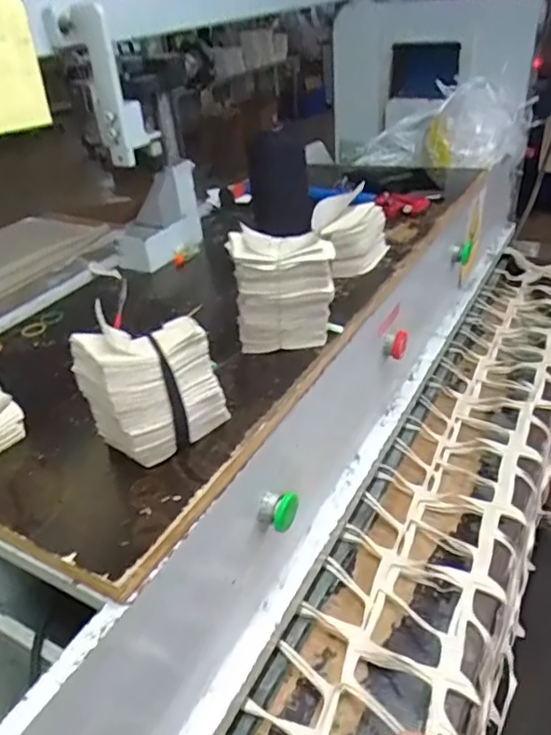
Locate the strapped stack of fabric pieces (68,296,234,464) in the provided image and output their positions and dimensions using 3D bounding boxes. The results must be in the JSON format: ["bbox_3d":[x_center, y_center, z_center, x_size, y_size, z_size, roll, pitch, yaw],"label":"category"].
[{"bbox_3d":[-0.107,0.011,0.498,0.086,0.104,0.099,26,43,37],"label":"strapped stack of fabric pieces"}]

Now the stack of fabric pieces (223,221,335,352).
[{"bbox_3d":[0.008,-0.083,0.622,0.103,0.111,0.070,-3,33,1],"label":"stack of fabric pieces"}]

